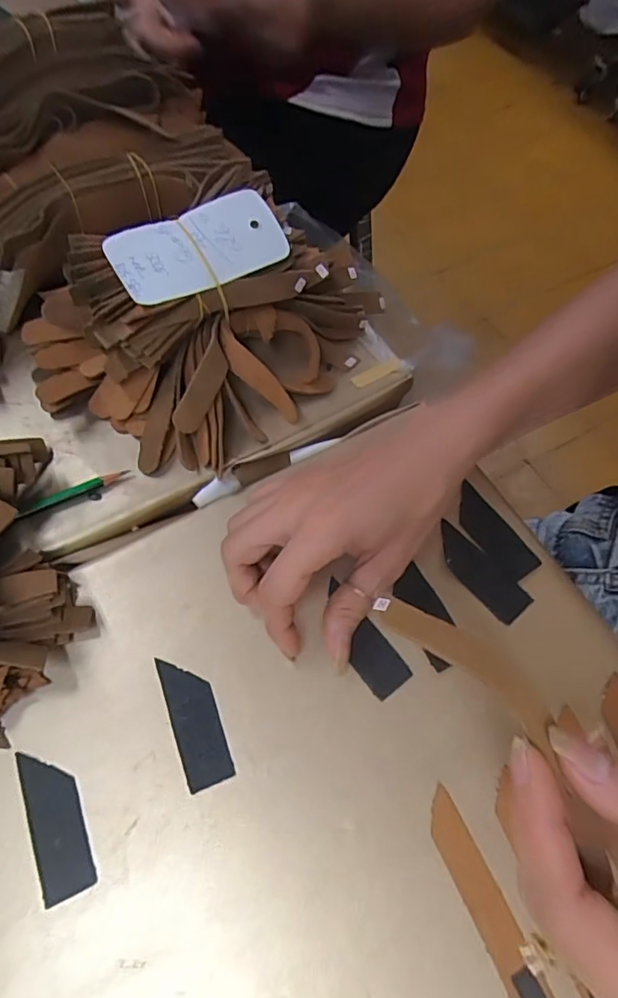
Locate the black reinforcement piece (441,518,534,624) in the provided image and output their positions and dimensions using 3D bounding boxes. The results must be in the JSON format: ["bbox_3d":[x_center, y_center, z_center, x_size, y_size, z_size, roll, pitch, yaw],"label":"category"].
[{"bbox_3d":[0.096,0.040,0.307,0.023,0.004,0.063,-38,71,-16],"label":"black reinforcement piece"}]

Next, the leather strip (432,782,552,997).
[{"bbox_3d":[0.085,0.191,0.228,0.016,0.004,0.124,-22,65,-13],"label":"leather strip"}]

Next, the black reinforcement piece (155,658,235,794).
[{"bbox_3d":[-0.057,0.109,0.269,0.023,0.004,0.063,-19,64,-11],"label":"black reinforcement piece"}]

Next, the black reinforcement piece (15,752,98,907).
[{"bbox_3d":[-0.117,0.147,0.249,0.023,0.004,0.063,-22,65,-13],"label":"black reinforcement piece"}]

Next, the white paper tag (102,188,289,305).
[{"bbox_3d":[-0.065,-0.151,0.325,0.103,0.006,0.051,-27,85,-15],"label":"white paper tag"}]

